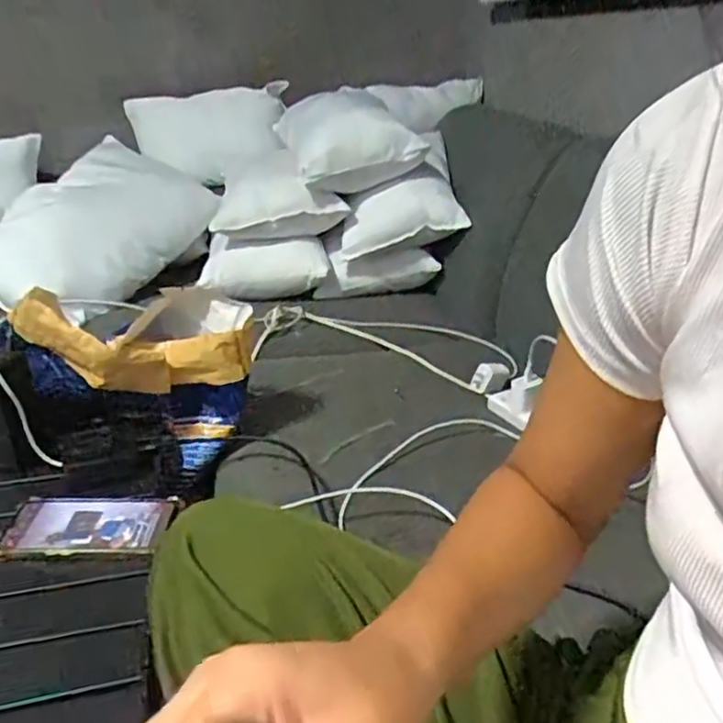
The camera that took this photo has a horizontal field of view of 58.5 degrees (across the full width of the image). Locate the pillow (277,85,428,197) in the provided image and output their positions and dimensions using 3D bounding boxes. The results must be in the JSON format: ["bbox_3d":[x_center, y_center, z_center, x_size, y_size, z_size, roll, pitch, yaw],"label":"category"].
[{"bbox_3d":[-0.032,-0.467,1.341,0.245,0.162,0.392,-6,26,-12],"label":"pillow"}]

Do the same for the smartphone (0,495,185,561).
[{"bbox_3d":[-0.269,0.161,0.638,0.163,0.009,0.081,-2,31,-3],"label":"smartphone"}]

